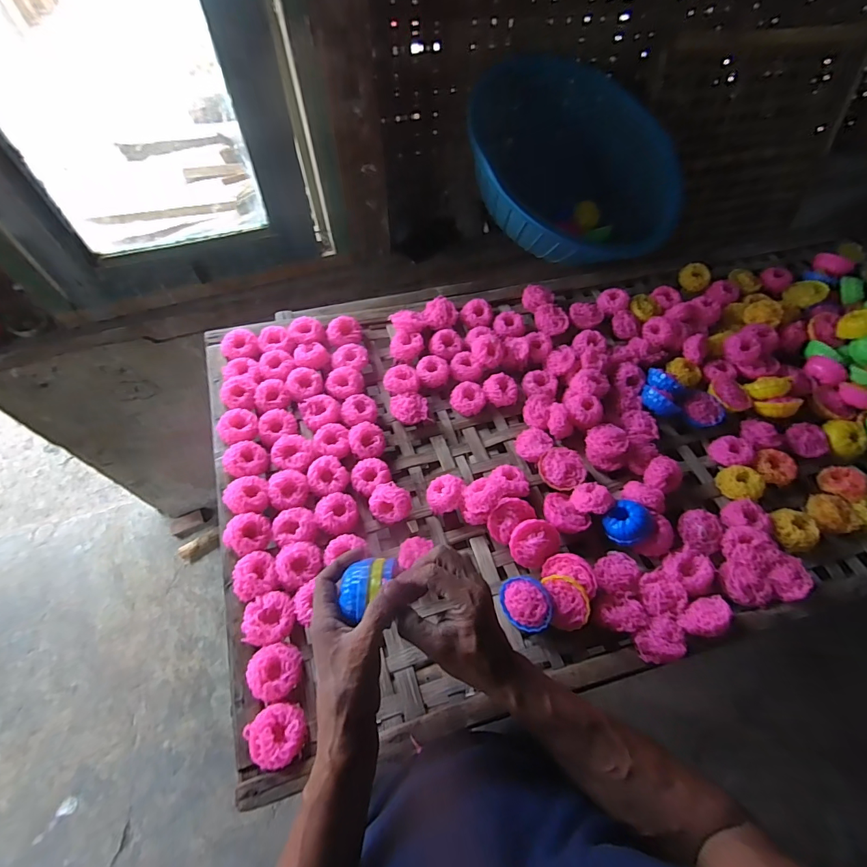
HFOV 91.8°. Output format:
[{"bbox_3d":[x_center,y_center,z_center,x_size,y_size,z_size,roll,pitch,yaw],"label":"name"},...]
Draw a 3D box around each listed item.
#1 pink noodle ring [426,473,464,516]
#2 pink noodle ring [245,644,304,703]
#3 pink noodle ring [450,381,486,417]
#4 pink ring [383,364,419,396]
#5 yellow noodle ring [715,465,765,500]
[{"bbox_3d":[0.016,0.081,0.566,0.051,0.034,0.053,1,60,-2],"label":"pink noodle ring"},{"bbox_3d":[-0.167,0.250,0.442,0.055,0.014,0.050,1,60,-2],"label":"pink noodle ring"},{"bbox_3d":[0.053,-0.053,0.647,0.051,0.028,0.052,1,60,-2],"label":"pink noodle ring"},{"bbox_3d":[-0.051,-0.081,0.653,0.052,0.020,0.049,1,60,-2],"label":"pink ring"},{"bbox_3d":[0.417,0.065,0.571,0.051,0.026,0.050,1,60,-2],"label":"yellow noodle ring"}]

